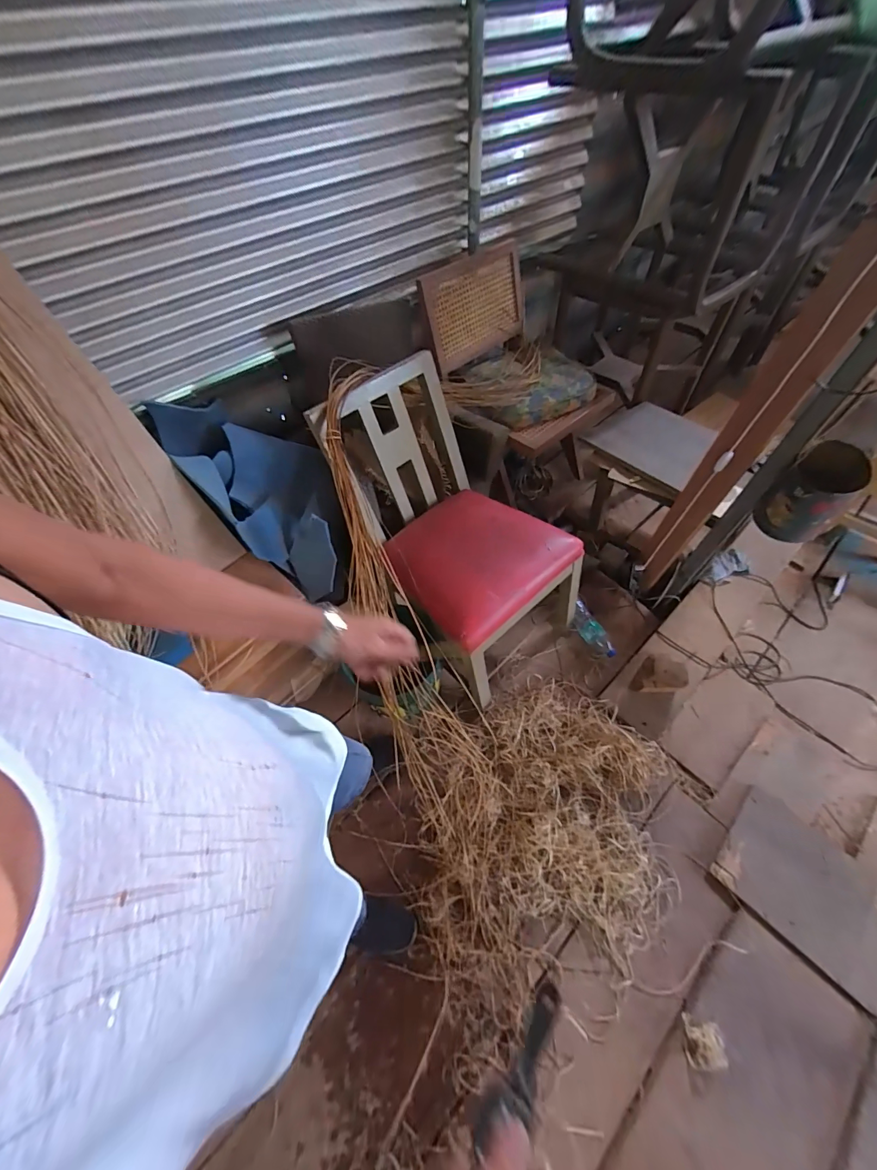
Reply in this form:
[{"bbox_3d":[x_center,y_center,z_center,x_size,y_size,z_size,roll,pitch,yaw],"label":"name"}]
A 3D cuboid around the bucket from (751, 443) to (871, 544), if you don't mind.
[{"bbox_3d":[0.931,-0.230,1.003,0.188,0.220,0.151,-39,64,-19],"label":"bucket"}]

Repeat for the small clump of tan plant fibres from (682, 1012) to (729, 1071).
[{"bbox_3d":[0.584,1.003,0.867,0.075,0.042,0.083,9,57,10],"label":"small clump of tan plant fibres"}]

